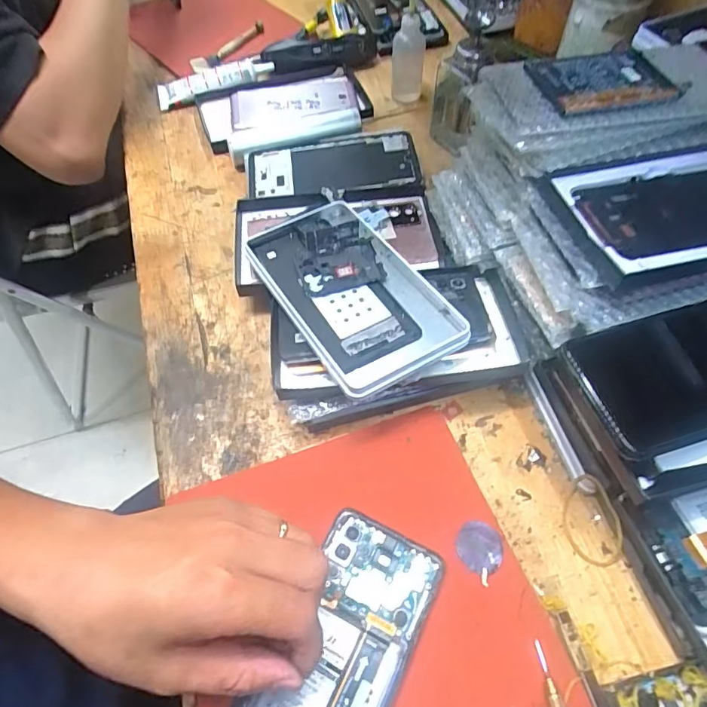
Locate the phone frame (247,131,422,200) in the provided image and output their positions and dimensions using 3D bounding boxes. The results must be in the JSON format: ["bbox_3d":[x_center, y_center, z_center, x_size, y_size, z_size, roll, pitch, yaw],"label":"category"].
[{"bbox_3d":[-0.021,-0.185,0.471,0.168,0.011,0.075,-5,58,-1],"label":"phone frame"}]

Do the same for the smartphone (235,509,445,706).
[{"bbox_3d":[-0.010,0.175,0.274,0.073,0.010,0.158,24,62,16],"label":"smartphone"}]

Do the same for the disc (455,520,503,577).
[{"bbox_3d":[0.081,0.123,0.309,0.029,0.004,0.032,8,59,7],"label":"disc"}]

